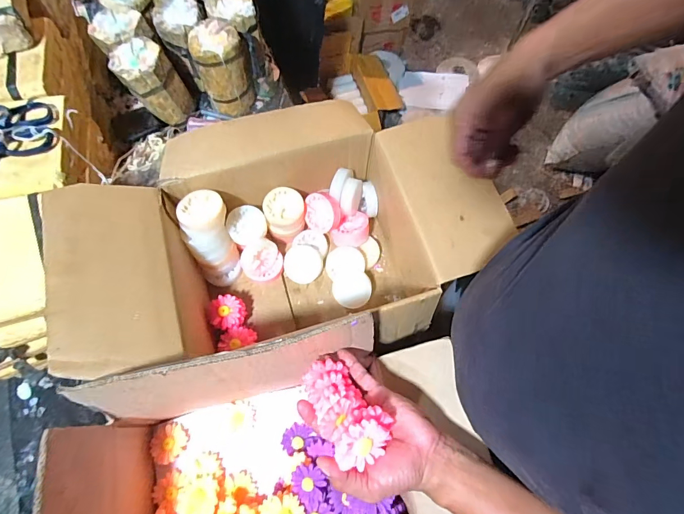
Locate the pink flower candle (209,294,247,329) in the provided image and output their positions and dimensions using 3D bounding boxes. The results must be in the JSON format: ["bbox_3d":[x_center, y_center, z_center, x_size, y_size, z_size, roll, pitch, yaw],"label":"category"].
[{"bbox_3d":[-0.182,0.086,0.590,0.055,0.018,0.050,12,69,4],"label":"pink flower candle"}]

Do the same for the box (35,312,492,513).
[{"bbox_3d":[-0.067,0.281,0.461,0.440,0.211,0.334,-14,69,-6],"label":"box"}]

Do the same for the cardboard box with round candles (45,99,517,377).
[{"bbox_3d":[-0.086,-0.056,0.586,0.547,0.229,0.387,-16,69,-6],"label":"cardboard box with round candles"}]

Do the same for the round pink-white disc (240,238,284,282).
[{"bbox_3d":[-0.134,0.008,0.638,0.068,0.079,0.027,-36,31,-26],"label":"round pink-white disc"}]

